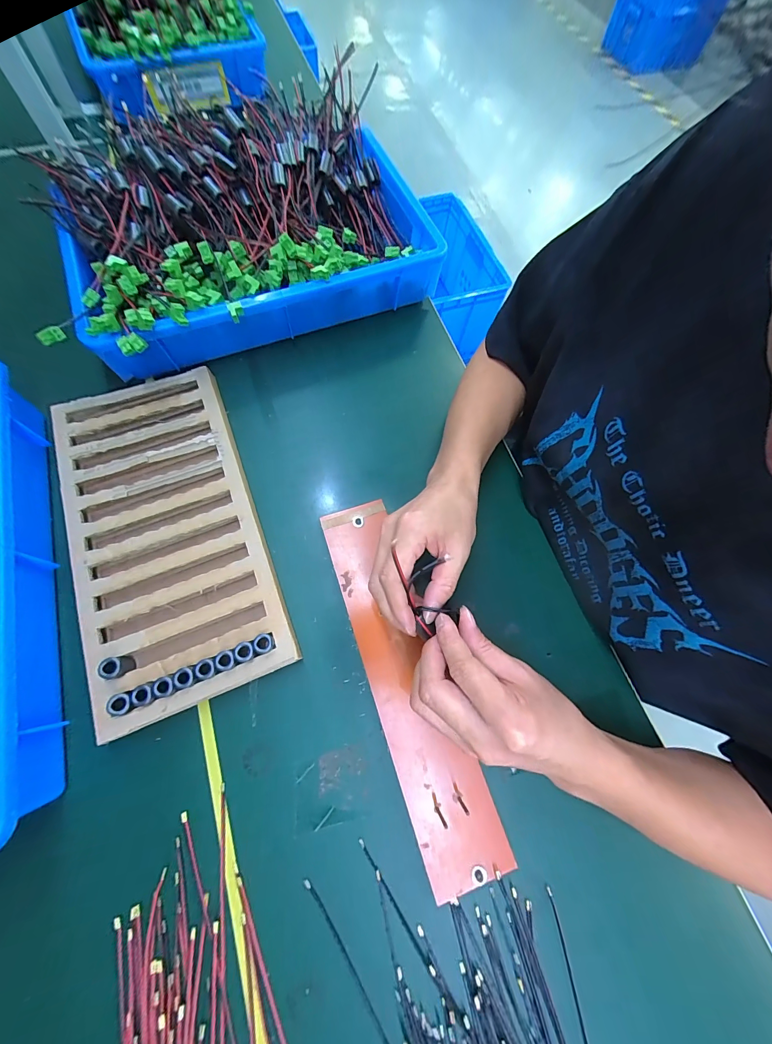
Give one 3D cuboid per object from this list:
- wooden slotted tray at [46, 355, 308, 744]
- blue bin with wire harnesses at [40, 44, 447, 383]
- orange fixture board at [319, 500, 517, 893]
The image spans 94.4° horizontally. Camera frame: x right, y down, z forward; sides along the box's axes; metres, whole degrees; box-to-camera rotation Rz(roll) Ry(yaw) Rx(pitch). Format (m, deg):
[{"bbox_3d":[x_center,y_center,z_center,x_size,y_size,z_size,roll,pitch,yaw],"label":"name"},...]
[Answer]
[{"bbox_3d":[-0.228,0.005,0.376,0.177,0.036,0.350,-20,72,-10],"label":"wooden slotted tray"},{"bbox_3d":[-0.170,-0.370,0.462,0.416,0.141,0.294,-22,72,-10],"label":"blue bin with wire harnesses"},{"bbox_3d":[0.017,0.139,0.343,0.070,0.013,0.338,-17,71,-9],"label":"orange fixture board"}]

